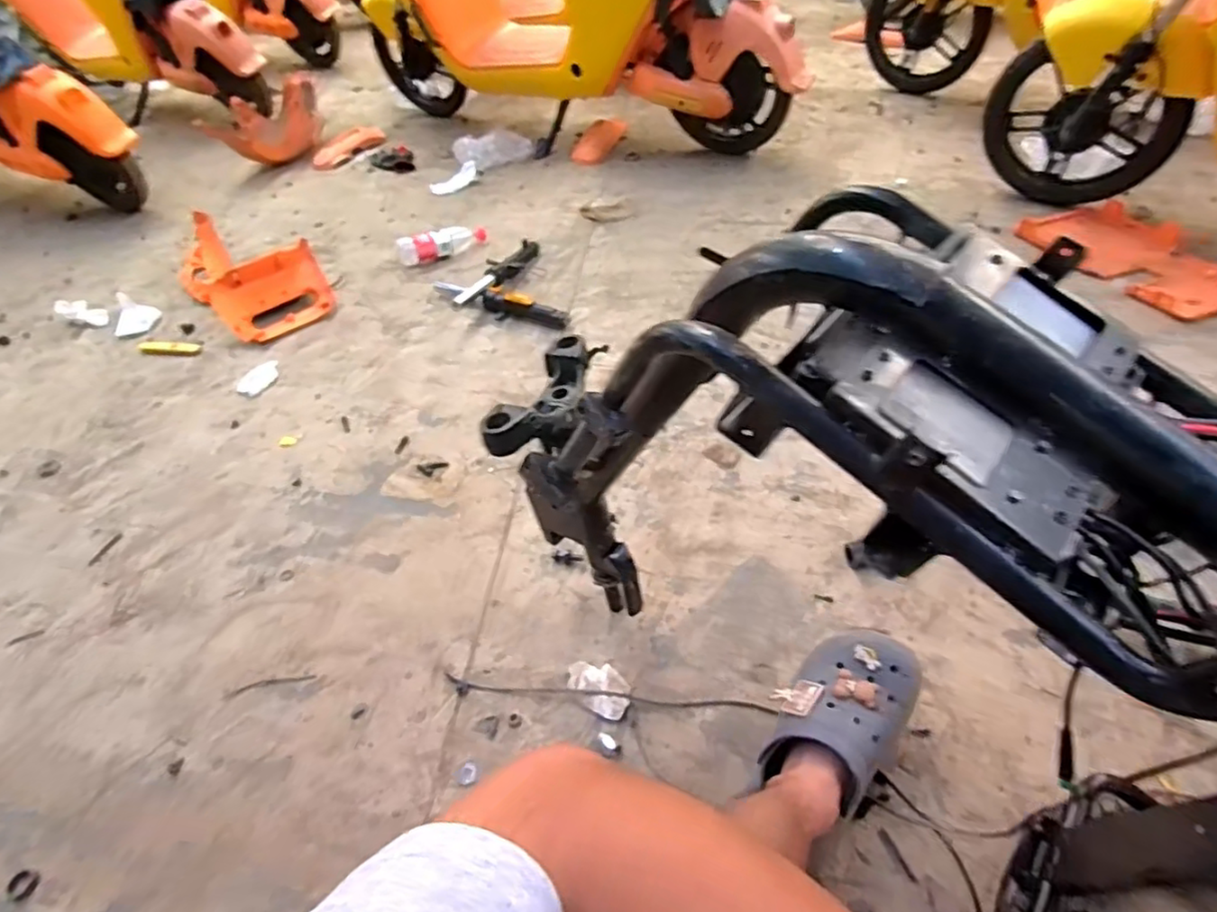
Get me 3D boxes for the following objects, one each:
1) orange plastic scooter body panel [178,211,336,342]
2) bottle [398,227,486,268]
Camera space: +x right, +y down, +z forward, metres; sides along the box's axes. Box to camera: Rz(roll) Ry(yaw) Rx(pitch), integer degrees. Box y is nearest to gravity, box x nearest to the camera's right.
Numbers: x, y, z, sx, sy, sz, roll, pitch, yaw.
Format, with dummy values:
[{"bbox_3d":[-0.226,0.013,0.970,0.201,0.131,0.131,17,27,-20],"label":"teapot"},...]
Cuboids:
[{"bbox_3d":[-0.844,-0.435,1.520,0.244,0.118,0.469,-38,53,-25],"label":"orange plastic scooter body panel"},{"bbox_3d":[-0.412,-0.533,1.624,0.226,0.065,0.053,-22,47,-12],"label":"bottle"}]

